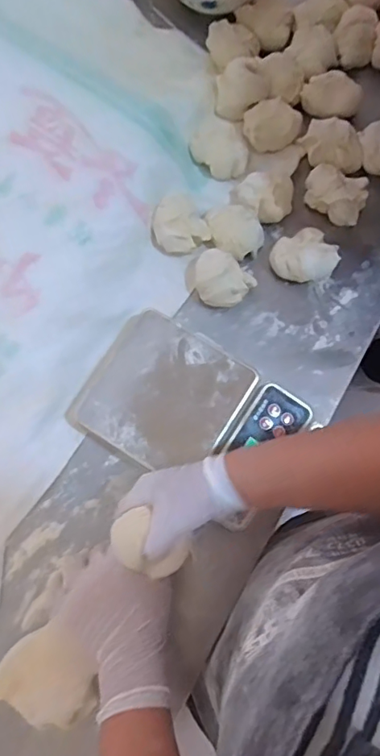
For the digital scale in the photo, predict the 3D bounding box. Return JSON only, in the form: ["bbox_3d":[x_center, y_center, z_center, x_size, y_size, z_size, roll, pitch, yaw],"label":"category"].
[{"bbox_3d":[-0.004,0.035,0.567,0.211,0.035,0.149,32,79,5],"label":"digital scale"}]

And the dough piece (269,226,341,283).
[{"bbox_3d":[0.131,-0.139,0.621,0.070,0.033,0.057,-19,76,-3],"label":"dough piece"}]

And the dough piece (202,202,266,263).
[{"bbox_3d":[0.050,-0.174,0.625,0.055,0.035,0.071,-27,76,-6],"label":"dough piece"}]

